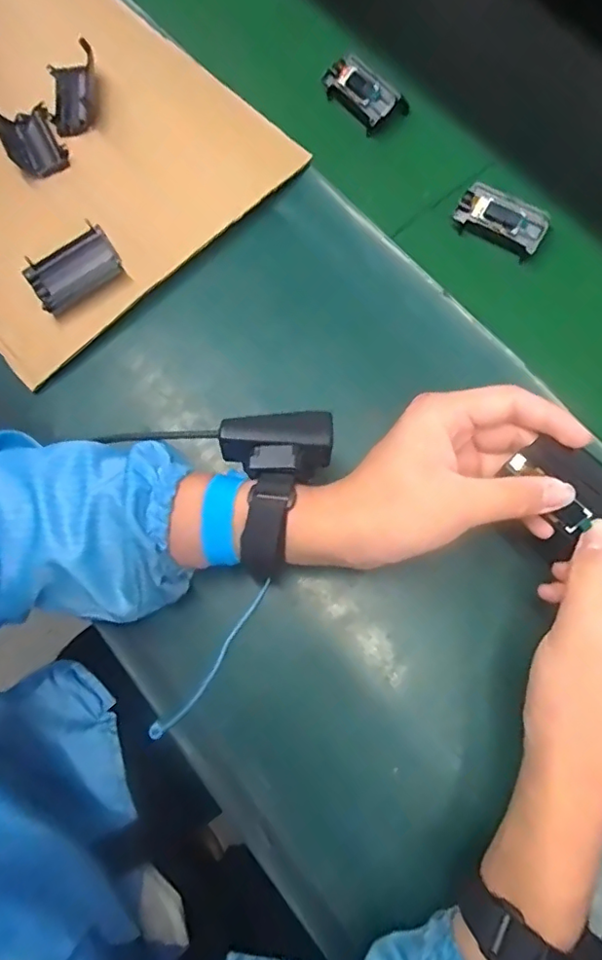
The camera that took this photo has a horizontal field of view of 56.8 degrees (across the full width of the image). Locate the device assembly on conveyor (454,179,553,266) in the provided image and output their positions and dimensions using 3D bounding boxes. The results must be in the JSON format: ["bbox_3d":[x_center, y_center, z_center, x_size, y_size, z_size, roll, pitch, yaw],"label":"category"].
[{"bbox_3d":[0.161,-0.207,0.444,0.071,0.019,0.034,33,78,9],"label":"device assembly on conveyor"}]

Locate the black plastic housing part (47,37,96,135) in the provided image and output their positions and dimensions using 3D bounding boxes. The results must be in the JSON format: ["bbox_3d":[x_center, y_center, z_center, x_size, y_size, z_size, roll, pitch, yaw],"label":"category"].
[{"bbox_3d":[-0.203,-0.345,0.497,0.040,0.024,0.078,-8,75,-1],"label":"black plastic housing part"}]

